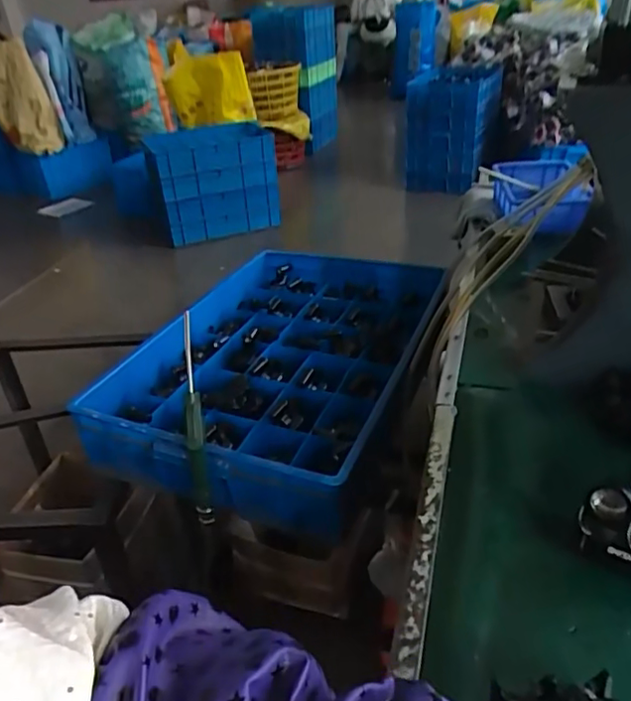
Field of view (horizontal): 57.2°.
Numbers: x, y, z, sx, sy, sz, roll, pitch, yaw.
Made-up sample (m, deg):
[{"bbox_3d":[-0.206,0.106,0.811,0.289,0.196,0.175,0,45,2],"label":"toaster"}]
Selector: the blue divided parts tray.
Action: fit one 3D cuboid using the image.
[{"bbox_3d":[-0.048,-0.024,0.962,0.427,0.121,0.622,9,36,20],"label":"blue divided parts tray"}]

